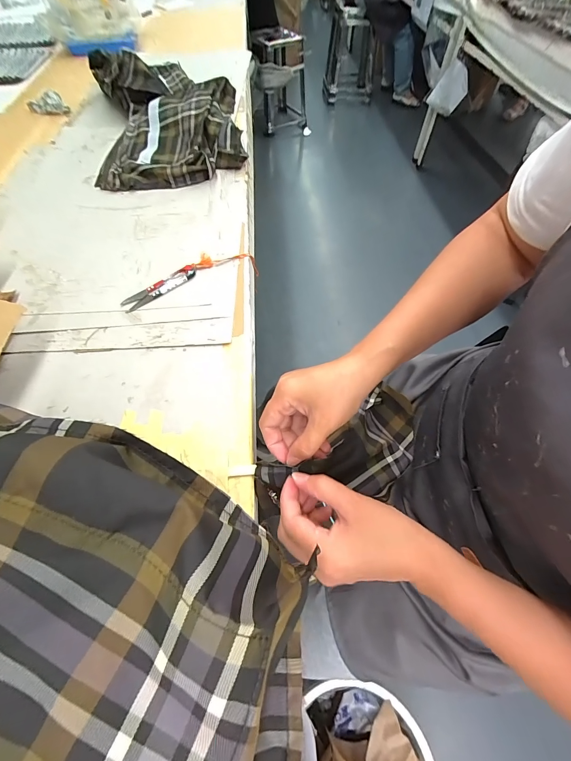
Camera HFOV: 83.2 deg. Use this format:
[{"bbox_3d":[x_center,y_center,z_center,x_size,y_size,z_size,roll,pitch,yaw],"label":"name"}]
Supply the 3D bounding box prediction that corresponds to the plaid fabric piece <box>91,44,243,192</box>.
[{"bbox_3d":[-0.254,-0.557,0.657,0.286,0.096,0.436,-15,59,-8],"label":"plaid fabric piece"}]

